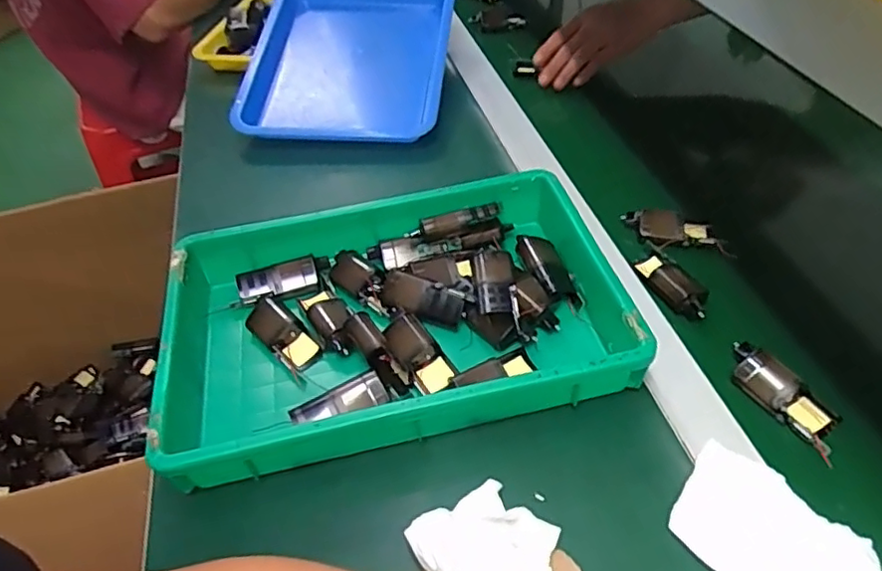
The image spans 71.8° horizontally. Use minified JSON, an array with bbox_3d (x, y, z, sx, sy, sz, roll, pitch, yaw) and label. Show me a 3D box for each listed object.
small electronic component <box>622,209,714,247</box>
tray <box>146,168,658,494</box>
[{"bbox_3d":[0.229,-0.059,0.614,0.084,0.019,0.036,5,46,10],"label":"small electronic component"},{"bbox_3d":[-0.041,0.028,0.528,0.362,0.074,0.237,-11,45,-6],"label":"tray"}]

